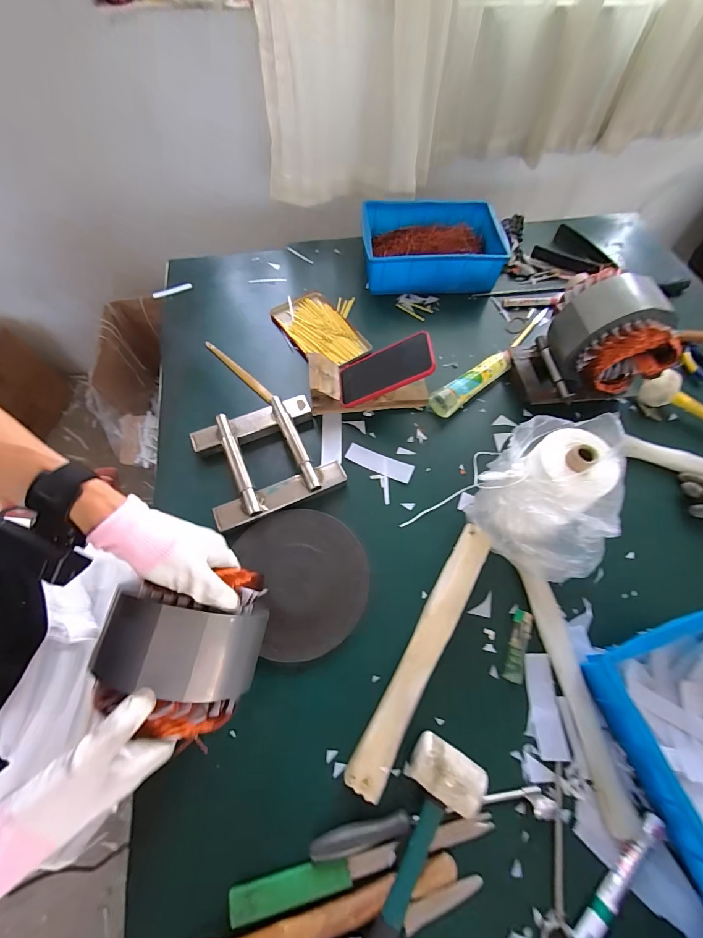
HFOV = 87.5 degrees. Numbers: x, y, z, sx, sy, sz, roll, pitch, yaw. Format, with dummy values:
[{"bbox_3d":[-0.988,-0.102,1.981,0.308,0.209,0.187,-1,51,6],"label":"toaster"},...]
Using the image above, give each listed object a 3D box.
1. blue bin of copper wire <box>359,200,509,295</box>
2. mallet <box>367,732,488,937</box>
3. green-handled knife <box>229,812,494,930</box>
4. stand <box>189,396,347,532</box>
[{"bbox_3d":[0.169,-0.473,0.790,0.295,0.091,0.195,-3,62,-4],"label":"blue bin of copper wire"},{"bbox_3d":[0.048,0.416,0.341,0.078,0.043,0.286,23,63,10],"label":"mallet"},{"bbox_3d":[0.016,0.403,0.372,0.269,0.008,0.026,-9,63,-7],"label":"green-handled knife"},{"bbox_3d":[-0.132,-0.025,0.567,0.197,0.036,0.177,-21,65,-13],"label":"stand"}]

